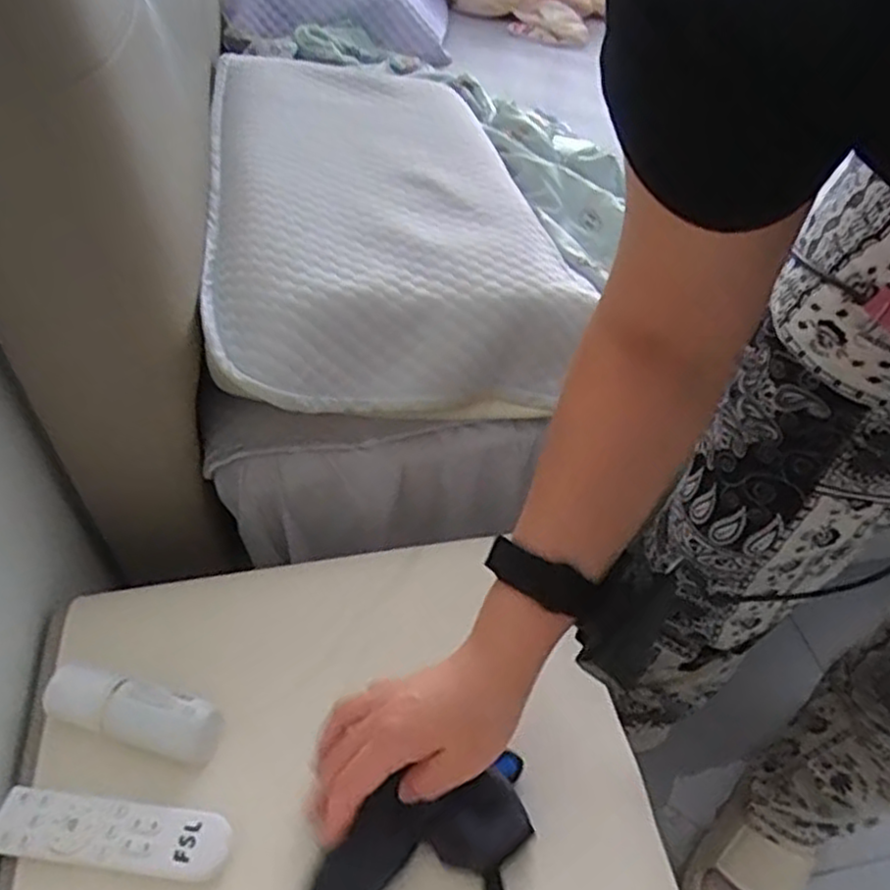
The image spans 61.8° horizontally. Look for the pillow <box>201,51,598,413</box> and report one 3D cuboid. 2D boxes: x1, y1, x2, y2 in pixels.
[{"bbox_3d":[-0.068,-0.266,0.826,0.349,0.110,0.601,-5,46,-7],"label":"pillow"}]

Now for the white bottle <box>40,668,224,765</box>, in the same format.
[{"bbox_3d":[-0.210,0.181,0.503,0.115,0.030,0.035,11,46,9],"label":"white bottle"}]

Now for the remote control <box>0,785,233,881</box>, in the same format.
[{"bbox_3d":[-0.209,0.243,0.465,0.150,0.023,0.039,6,46,4],"label":"remote control"}]

